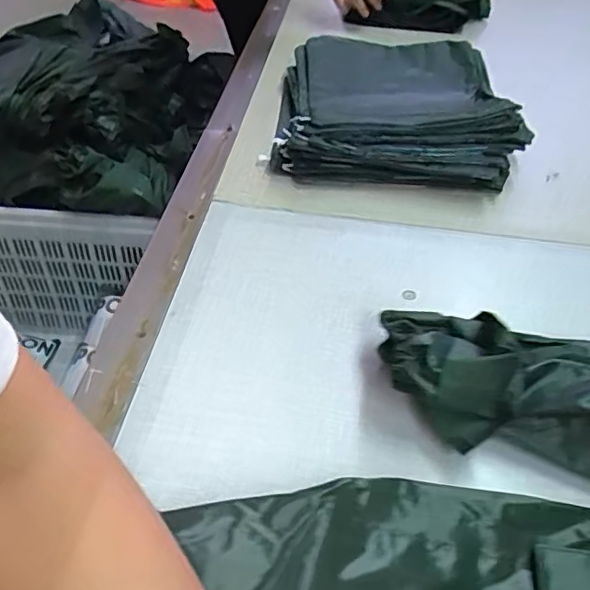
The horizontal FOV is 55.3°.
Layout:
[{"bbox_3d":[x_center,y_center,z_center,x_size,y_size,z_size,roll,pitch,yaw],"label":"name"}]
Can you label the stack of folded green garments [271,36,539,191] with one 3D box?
[{"bbox_3d":[0.144,-0.298,0.834,0.323,0.069,0.392,4,43,1],"label":"stack of folded green garments"}]

